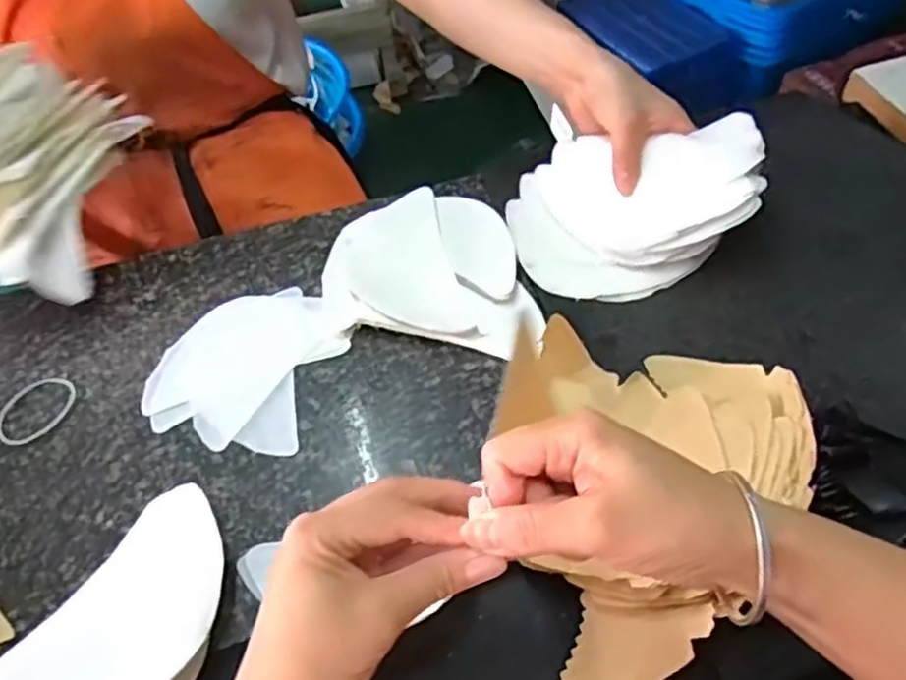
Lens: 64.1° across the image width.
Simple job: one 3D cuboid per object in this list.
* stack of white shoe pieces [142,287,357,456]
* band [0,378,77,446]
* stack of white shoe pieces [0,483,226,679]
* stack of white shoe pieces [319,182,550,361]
[{"bbox_3d":[-0.152,0.016,0.539,0.127,0.006,0.138,16,57,15],"label":"stack of white shoe pieces"},{"bbox_3d":[-0.307,0.052,0.530,0.050,0.004,0.059,11,55,12],"label":"band"},{"bbox_3d":[-0.181,0.167,0.413,0.092,0.032,0.152,28,60,22],"label":"stack of white shoe pieces"},{"bbox_3d":[-0.012,-0.058,0.565,0.168,0.024,0.133,9,55,10],"label":"stack of white shoe pieces"}]

